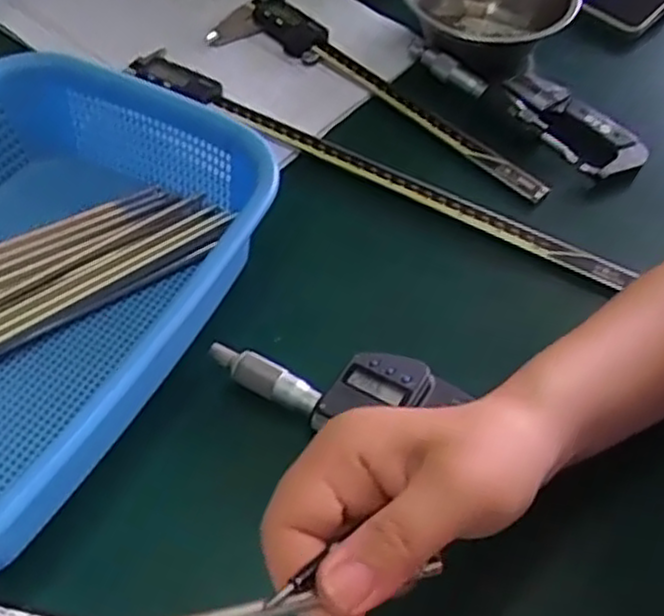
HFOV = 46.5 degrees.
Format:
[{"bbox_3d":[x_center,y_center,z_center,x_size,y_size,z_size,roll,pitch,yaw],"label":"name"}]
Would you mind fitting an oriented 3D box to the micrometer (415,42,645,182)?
[{"bbox_3d":[0.139,-0.148,0.552,0.178,0.023,0.055,39,61,23],"label":"micrometer"}]

